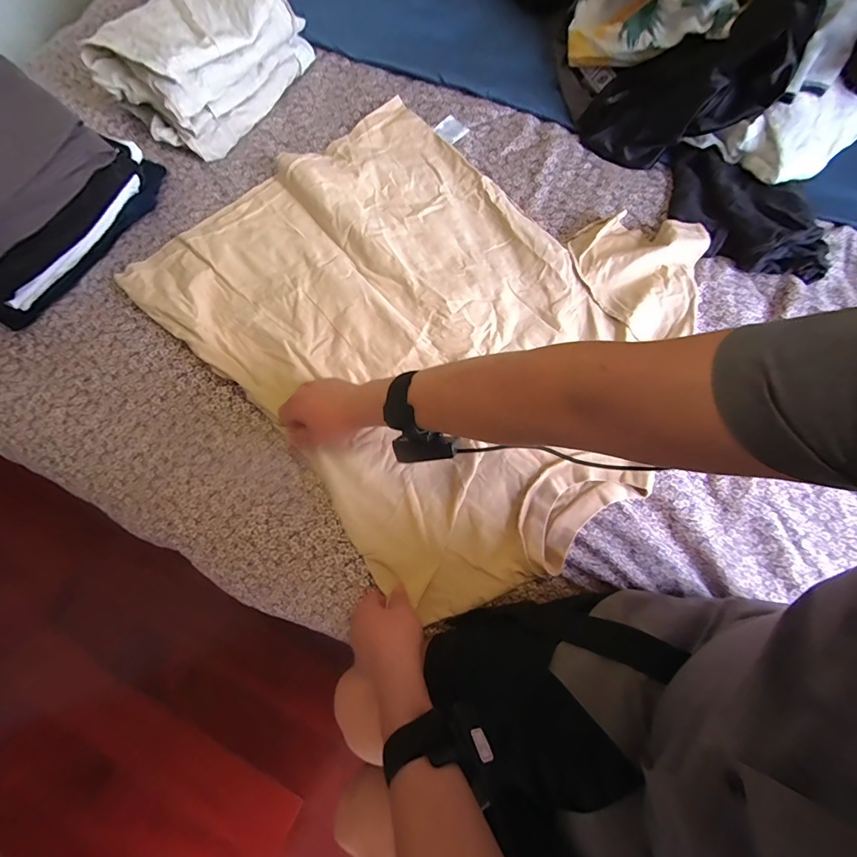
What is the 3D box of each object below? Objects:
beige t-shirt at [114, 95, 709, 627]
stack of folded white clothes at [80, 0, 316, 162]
[{"bbox_3d":[0.024,-0.171,0.570,0.587,0.032,0.660,-42,78,-11],"label":"beige t-shirt"},{"bbox_3d":[-0.353,-0.595,0.653,0.204,0.118,0.285,35,76,10],"label":"stack of folded white clothes"}]

